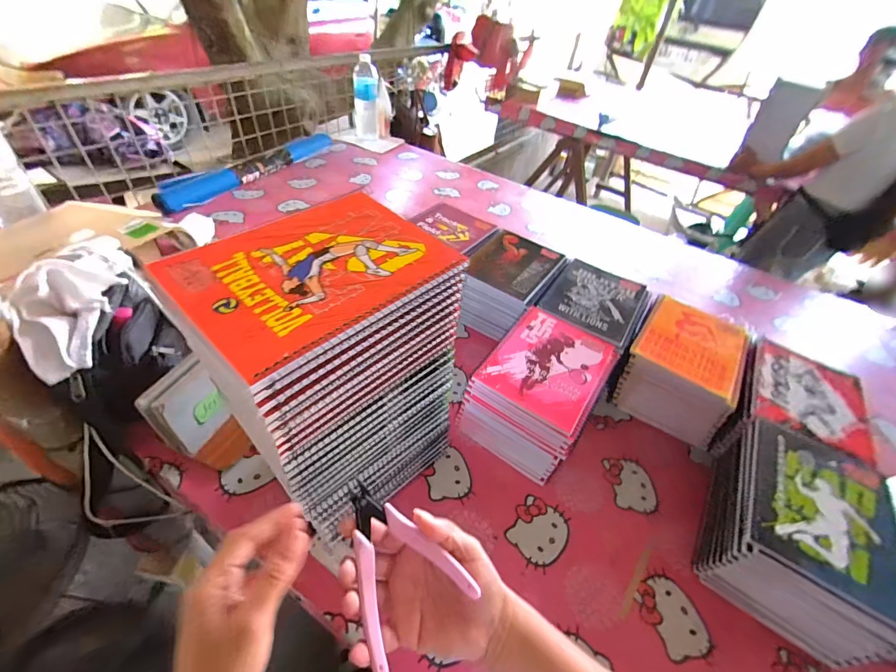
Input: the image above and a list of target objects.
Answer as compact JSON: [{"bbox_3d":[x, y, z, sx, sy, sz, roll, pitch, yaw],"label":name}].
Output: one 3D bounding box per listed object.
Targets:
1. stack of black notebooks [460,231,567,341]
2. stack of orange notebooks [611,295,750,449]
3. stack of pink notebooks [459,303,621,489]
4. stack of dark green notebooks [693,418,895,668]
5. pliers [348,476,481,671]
[{"bbox_3d":[0.122,-0.105,0.776,0.155,0.110,0.207,28,47,18],"label":"stack of black notebooks"},{"bbox_3d":[0.404,0.056,0.683,0.163,0.130,0.206,28,49,19],"label":"stack of orange notebooks"},{"bbox_3d":[0.142,0.079,0.605,0.157,0.110,0.220,28,49,19],"label":"stack of pink notebooks"},{"bbox_3d":[0.437,0.243,0.492,0.162,0.118,0.217,28,49,19],"label":"stack of dark green notebooks"},{"bbox_3d":[-0.046,0.164,0.282,0.081,0.009,0.114,-31,74,-29],"label":"pliers"}]

